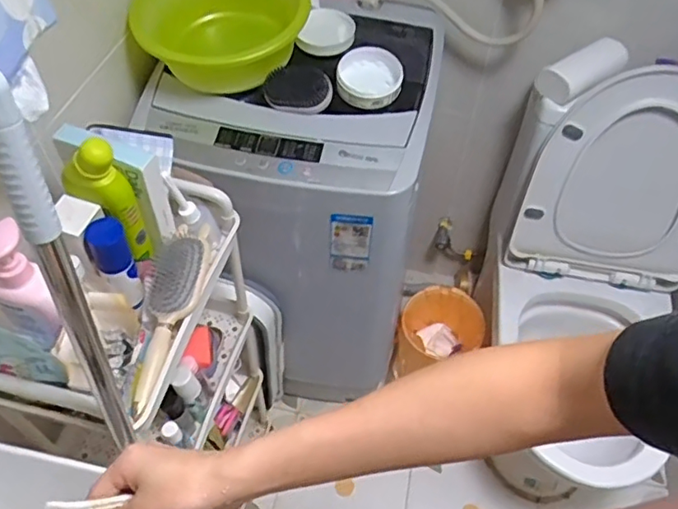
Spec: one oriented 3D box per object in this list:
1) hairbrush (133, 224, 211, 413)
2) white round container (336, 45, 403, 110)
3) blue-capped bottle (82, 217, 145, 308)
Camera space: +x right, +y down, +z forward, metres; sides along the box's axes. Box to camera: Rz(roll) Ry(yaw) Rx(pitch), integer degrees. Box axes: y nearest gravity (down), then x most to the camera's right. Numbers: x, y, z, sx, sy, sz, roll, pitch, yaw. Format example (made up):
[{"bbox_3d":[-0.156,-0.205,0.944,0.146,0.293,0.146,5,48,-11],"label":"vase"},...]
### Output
[{"bbox_3d":[-0.205,0.066,0.685,0.064,0.031,0.232,9,66,6],"label":"hairbrush"},{"bbox_3d":[0.049,-0.282,0.900,0.106,0.029,0.106,4,64,-9],"label":"white round container"},{"bbox_3d":[-0.258,0.013,0.657,0.047,0.118,0.040,-28,56,-22],"label":"blue-capped bottle"}]

